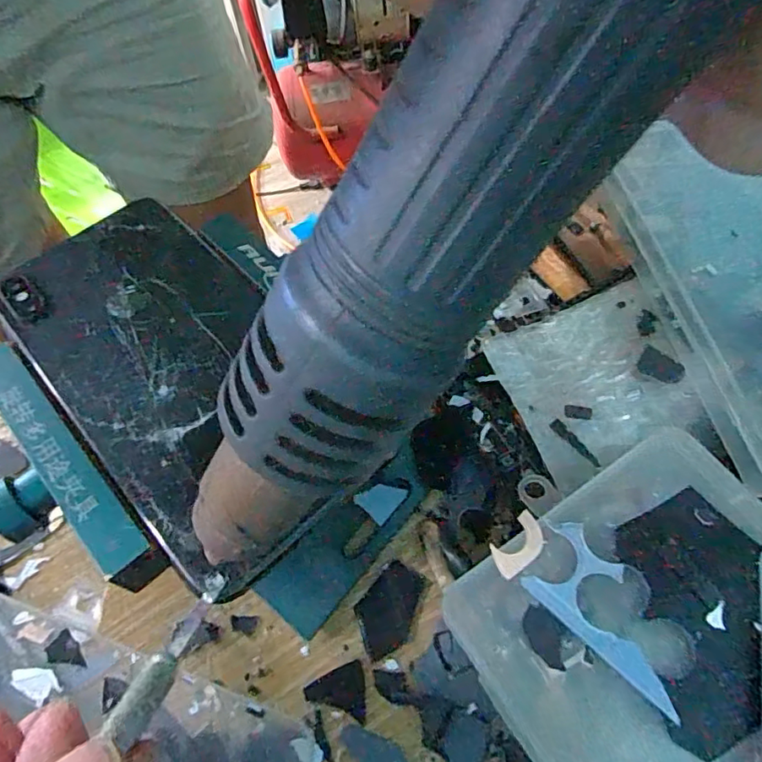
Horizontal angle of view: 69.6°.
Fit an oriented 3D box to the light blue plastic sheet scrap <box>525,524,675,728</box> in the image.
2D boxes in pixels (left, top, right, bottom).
[{"bbox_3d":[0.065,0.064,0.155,0.025,0.004,0.050,-41,65,-18],"label":"light blue plastic sheet scrap"}]

